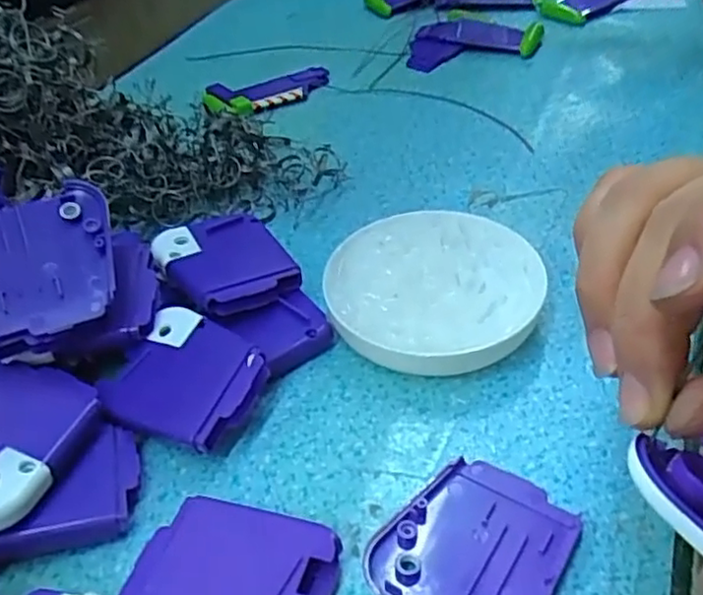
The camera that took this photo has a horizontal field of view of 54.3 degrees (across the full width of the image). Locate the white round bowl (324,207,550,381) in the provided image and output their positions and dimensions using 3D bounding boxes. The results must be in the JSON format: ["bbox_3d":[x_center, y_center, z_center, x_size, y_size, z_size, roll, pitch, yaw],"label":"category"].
[{"bbox_3d":[0.035,-0.003,0.295,0.089,0.023,0.085,-3,42,3],"label":"white round bowl"}]

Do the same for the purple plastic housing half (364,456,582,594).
[{"bbox_3d":[0.039,0.078,0.217,0.051,0.007,0.059,22,49,27],"label":"purple plastic housing half"}]

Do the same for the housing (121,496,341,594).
[{"bbox_3d":[-0.037,0.089,0.207,0.061,0.015,0.053,9,44,16],"label":"housing"}]

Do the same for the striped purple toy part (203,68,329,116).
[{"bbox_3d":[-0.057,-0.140,0.467,0.084,0.010,0.040,-11,43,-6],"label":"striped purple toy part"}]

